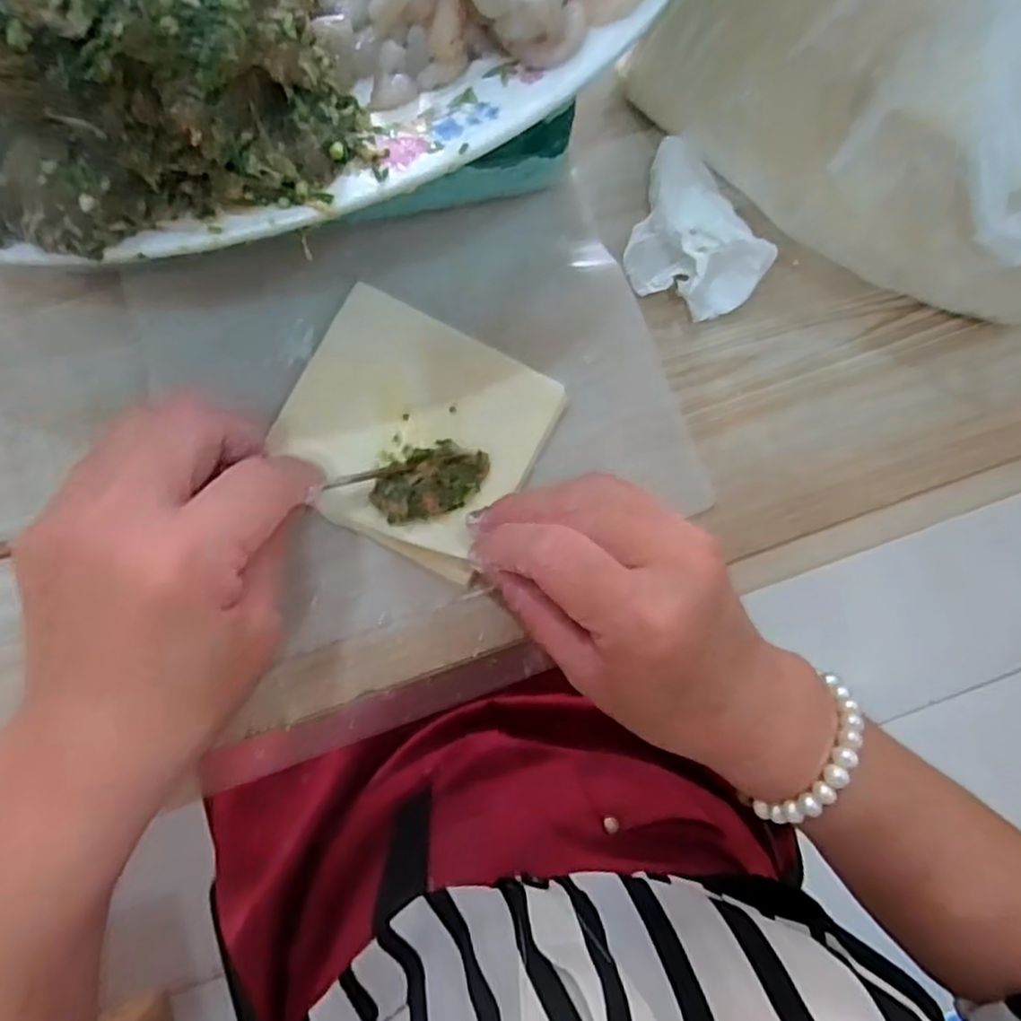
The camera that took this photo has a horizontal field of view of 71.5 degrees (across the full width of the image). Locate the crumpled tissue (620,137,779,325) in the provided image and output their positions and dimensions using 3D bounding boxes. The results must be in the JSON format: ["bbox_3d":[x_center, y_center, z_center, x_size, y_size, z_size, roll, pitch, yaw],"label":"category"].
[{"bbox_3d":[0.075,-0.116,0.304,0.046,0.030,0.069,-40,87,-8],"label":"crumpled tissue"}]

